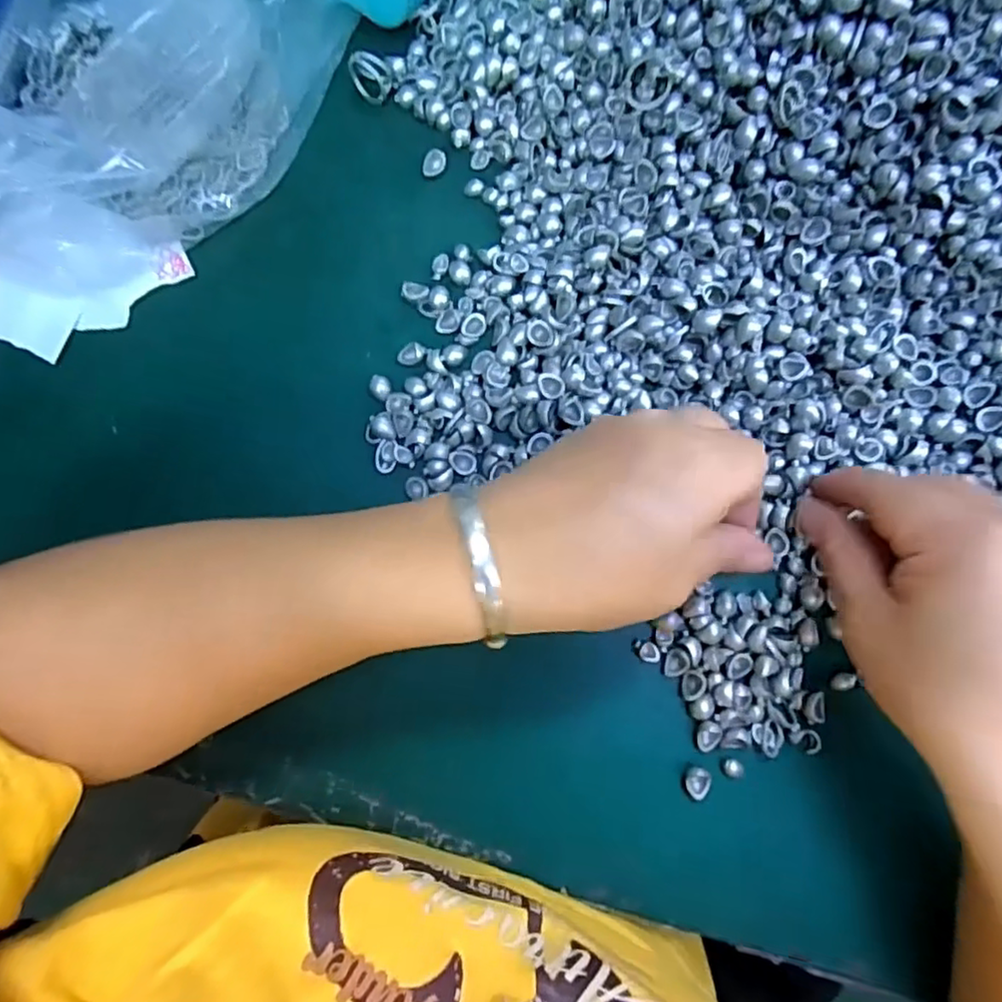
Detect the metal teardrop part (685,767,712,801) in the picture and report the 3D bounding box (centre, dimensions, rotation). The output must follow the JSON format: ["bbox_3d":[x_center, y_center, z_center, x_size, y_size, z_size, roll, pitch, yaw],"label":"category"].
[{"bbox_3d":[0.081,0.116,0.258,0.009,0.006,0.013,19,85,4],"label":"metal teardrop part"}]

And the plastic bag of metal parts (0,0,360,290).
[{"bbox_3d":[-0.170,-0.185,0.265,0.146,0.076,0.180,17,83,4],"label":"plastic bag of metal parts"}]

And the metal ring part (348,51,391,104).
[{"bbox_3d":[-0.062,-0.203,0.296,0.018,0.014,0.019,0,83,1],"label":"metal ring part"}]

